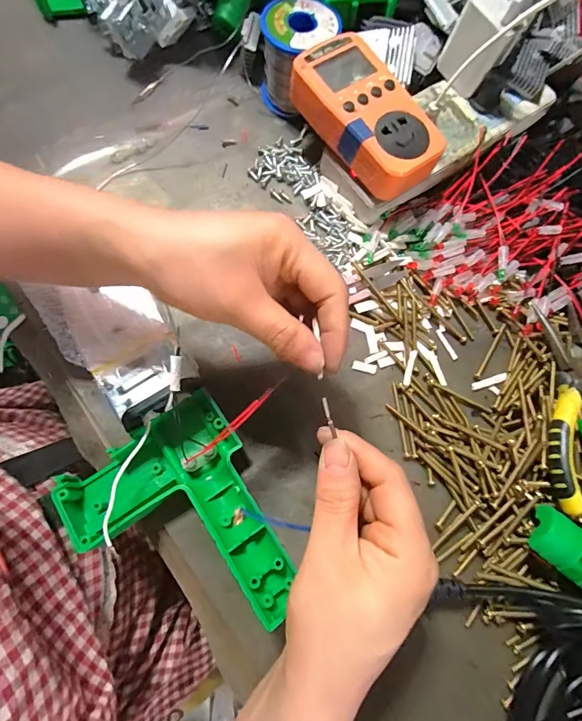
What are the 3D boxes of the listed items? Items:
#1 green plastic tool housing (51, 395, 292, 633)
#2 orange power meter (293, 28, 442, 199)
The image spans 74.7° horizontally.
[{"bbox_3d":[-0.071,0.111,0.254,0.114,0.034,0.141,-32,80,-12],"label":"green plastic tool housing"},{"bbox_3d":[0.060,-0.190,0.300,0.063,0.034,0.124,-35,80,-12],"label":"orange power meter"}]

